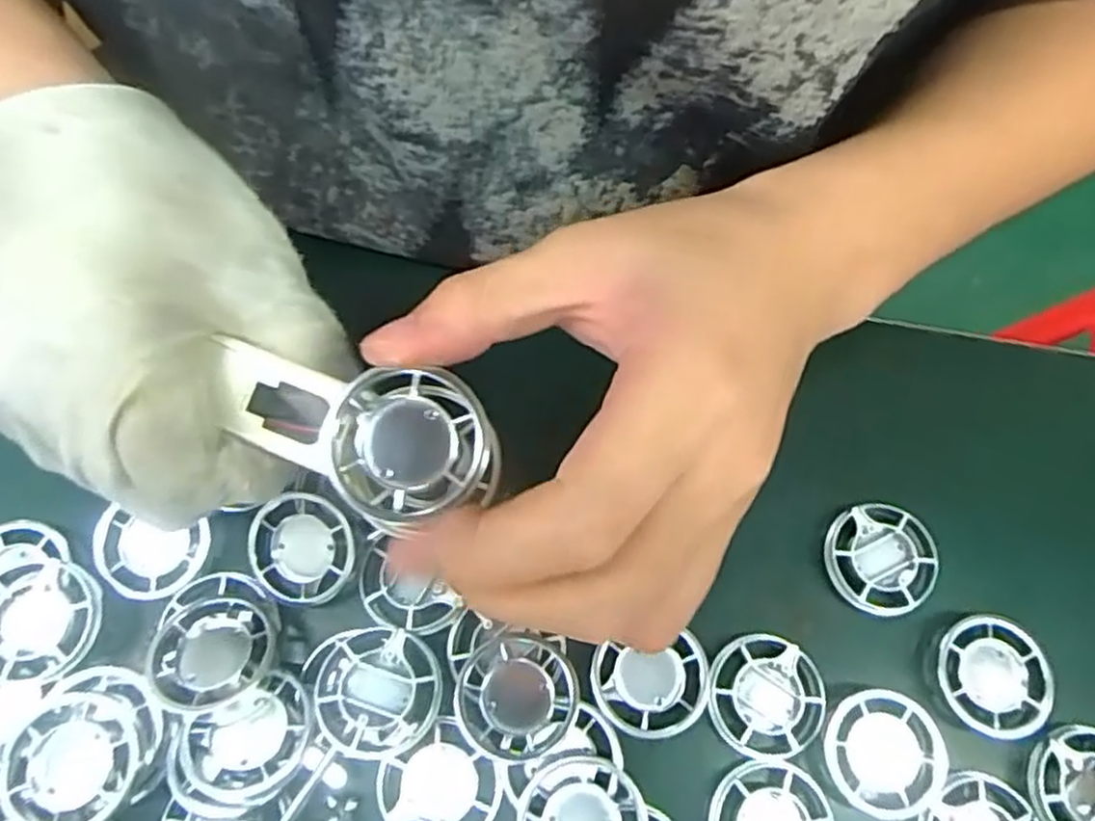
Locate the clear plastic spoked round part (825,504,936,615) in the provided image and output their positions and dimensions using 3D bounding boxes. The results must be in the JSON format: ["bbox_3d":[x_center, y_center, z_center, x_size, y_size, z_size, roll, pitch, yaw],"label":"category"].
[{"bbox_3d":[0.120,0.055,0.280,0.039,0.014,0.038,4,71,-1],"label":"clear plastic spoked round part"}]

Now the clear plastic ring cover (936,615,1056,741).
[{"bbox_3d":[0.153,0.092,0.263,0.037,0.010,0.039,-22,73,-9],"label":"clear plastic ring cover"}]

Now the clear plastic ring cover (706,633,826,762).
[{"bbox_3d":[0.073,0.095,0.257,0.038,0.006,0.038,-35,76,-13],"label":"clear plastic ring cover"}]

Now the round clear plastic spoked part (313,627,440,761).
[{"bbox_3d":[-0.053,0.090,0.244,0.037,0.016,0.038,1,71,-2],"label":"round clear plastic spoked part"}]

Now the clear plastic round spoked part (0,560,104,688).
[{"bbox_3d":[-0.163,0.067,0.244,0.039,0.007,0.037,-14,72,-7],"label":"clear plastic round spoked part"}]

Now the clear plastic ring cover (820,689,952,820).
[{"bbox_3d":[0.111,0.113,0.252,0.039,0.006,0.037,19,72,4],"label":"clear plastic ring cover"}]

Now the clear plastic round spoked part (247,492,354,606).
[{"bbox_3d":[-0.082,0.047,0.258,0.034,0.009,0.038,3,91,13],"label":"clear plastic round spoked part"}]

